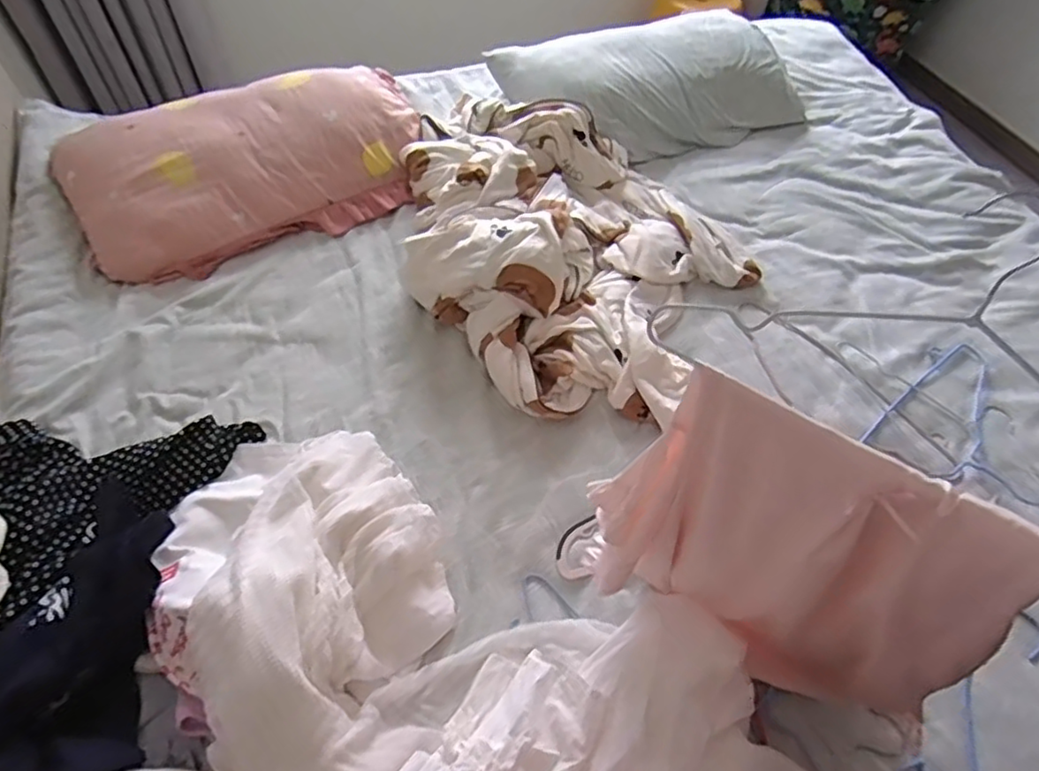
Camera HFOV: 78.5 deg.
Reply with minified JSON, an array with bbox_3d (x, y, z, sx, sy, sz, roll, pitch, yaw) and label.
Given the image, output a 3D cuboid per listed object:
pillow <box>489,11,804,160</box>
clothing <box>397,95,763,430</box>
[{"bbox_3d":[0.299,-0.683,1.430,0.638,0.121,0.381,-19,56,-17],"label":"pillow"},{"bbox_3d":[0.065,-0.297,1.140,0.572,0.122,0.762,-31,60,-24],"label":"clothing"}]

